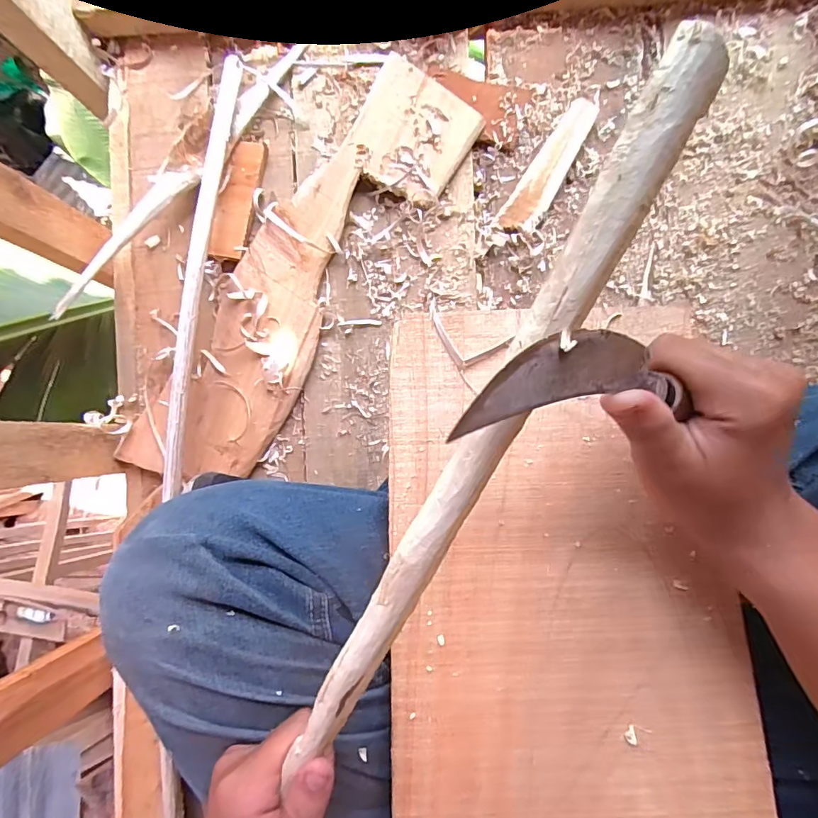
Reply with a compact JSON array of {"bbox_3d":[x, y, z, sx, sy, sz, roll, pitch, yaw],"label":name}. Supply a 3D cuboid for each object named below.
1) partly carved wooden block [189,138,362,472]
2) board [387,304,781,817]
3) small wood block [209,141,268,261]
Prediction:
[{"bbox_3d":[-0.134,-0.091,0.472,0.098,0.026,0.323,20,90,6],"label":"partly carved wooden block"},{"bbox_3d":[0.089,0.095,0.281,0.197,0.006,0.318,-2,77,-2],"label":"board"},{"bbox_3d":[-0.168,-0.206,0.479,0.034,0.025,0.120,12,89,6],"label":"small wood block"}]

